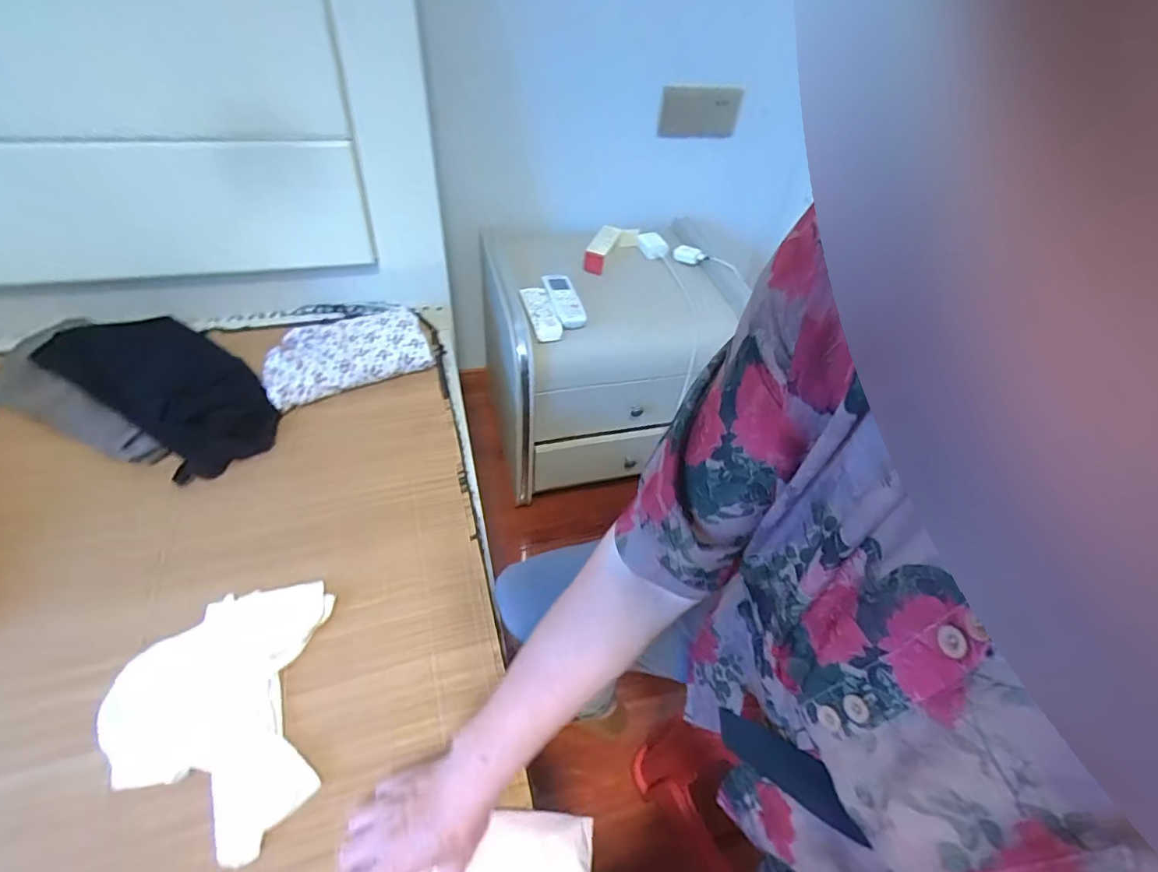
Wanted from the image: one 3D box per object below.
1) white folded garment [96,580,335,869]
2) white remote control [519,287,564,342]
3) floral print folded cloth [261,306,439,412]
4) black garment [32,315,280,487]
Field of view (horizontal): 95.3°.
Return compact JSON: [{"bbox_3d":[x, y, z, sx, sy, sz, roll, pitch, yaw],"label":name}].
[{"bbox_3d":[-0.357,0.268,0.514,0.190,0.024,0.241,-8,48,-10],"label":"white folded garment"},{"bbox_3d":[-0.070,-0.226,0.950,0.049,0.021,0.128,-14,63,-15],"label":"white remote control"},{"bbox_3d":[-0.377,-0.135,0.856,0.250,0.048,0.135,-21,51,-21],"label":"floral print folded cloth"},{"bbox_3d":[-0.609,-0.089,0.792,0.374,0.081,0.189,28,52,21],"label":"black garment"}]

